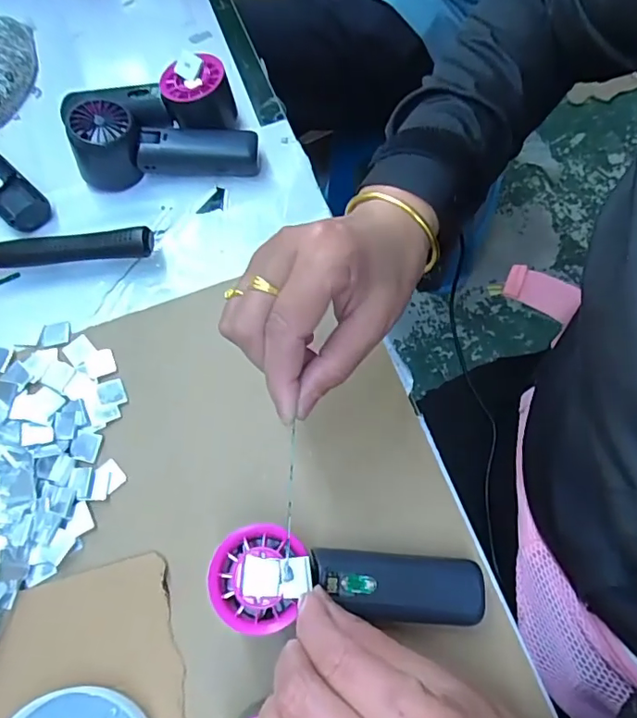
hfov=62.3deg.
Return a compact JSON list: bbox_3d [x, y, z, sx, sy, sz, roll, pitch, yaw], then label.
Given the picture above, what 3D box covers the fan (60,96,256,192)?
[{"bbox_3d":[-0.130,-0.185,0.452,0.152,0.054,0.047,-5,67,-1],"label":"fan"}]

